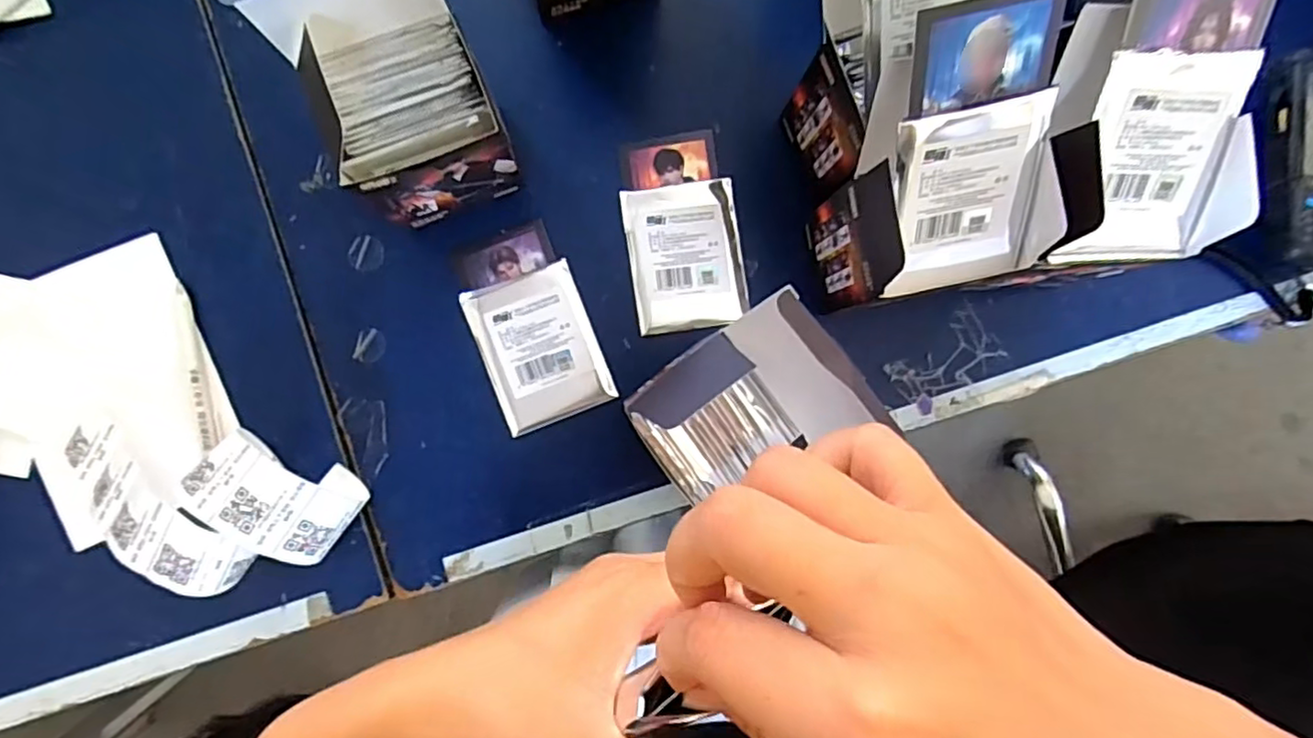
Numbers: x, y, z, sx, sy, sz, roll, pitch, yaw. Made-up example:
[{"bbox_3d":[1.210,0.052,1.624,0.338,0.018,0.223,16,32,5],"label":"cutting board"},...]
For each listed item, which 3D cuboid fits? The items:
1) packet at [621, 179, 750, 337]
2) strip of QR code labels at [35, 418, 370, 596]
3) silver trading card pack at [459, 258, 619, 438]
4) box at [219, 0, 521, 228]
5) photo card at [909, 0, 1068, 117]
[{"bbox_3d":[0.021,-0.081,0.458,0.079,0.006,0.102,-9,88,-3],"label":"packet"},{"bbox_3d":[-0.301,0.082,0.407,0.210,0.060,0.100,11,87,-3],"label":"strip of QR code labels"},{"bbox_3d":[-0.083,-0.015,0.453,0.079,0.004,0.103,-21,89,-4],"label":"silver trading card pack"},{"bbox_3d":[-0.145,-0.150,0.368,0.099,0.174,0.085,-23,91,-3],"label":"box"},{"bbox_3d":[0.153,-0.147,0.295,0.069,0.004,0.046,-14,129,0],"label":"photo card"}]

